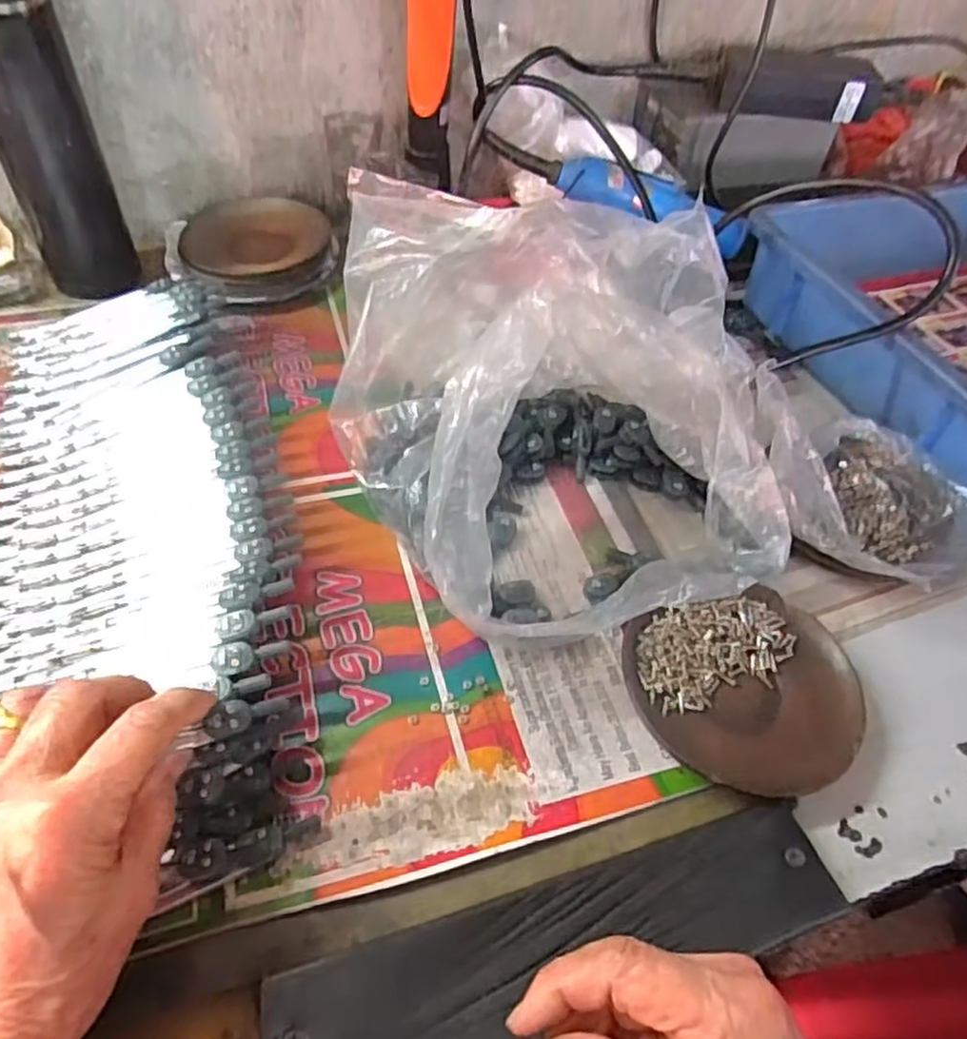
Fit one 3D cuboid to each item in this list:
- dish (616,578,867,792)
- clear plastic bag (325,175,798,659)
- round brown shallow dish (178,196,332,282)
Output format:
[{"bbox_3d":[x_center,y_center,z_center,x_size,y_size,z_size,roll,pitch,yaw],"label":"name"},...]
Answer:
[{"bbox_3d":[0.128,0.085,0.349,0.110,0.019,0.101,3,49,-3],"label":"dish"},{"bbox_3d":[0.050,-0.085,0.430,0.263,0.110,0.306,-14,52,-17],"label":"clear plastic bag"},{"bbox_3d":[-0.188,-0.231,0.585,0.116,0.021,0.102,-18,53,-20],"label":"round brown shallow dish"}]

